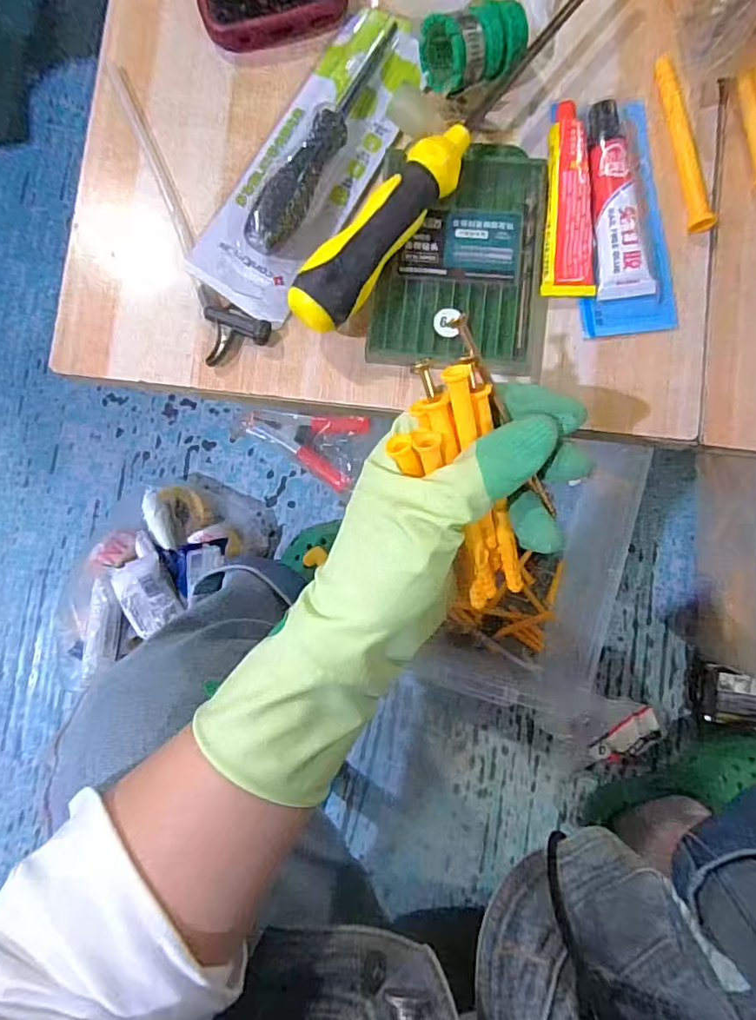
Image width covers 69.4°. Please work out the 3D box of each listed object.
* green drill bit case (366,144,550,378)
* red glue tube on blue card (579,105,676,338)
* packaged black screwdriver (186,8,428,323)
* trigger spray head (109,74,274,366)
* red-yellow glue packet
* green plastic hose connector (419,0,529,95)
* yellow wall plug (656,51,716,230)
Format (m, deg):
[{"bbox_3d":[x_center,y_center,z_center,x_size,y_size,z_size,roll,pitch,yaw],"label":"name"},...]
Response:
[{"bbox_3d":[0.046,-0.133,0.284,0.088,0.012,0.119,6,85,3],"label":"green drill bit case"},{"bbox_3d":[0.126,-0.153,0.283,0.047,0.016,0.121,-5,84,2],"label":"red glue tube on blue card"},{"bbox_3d":[-0.033,-0.187,0.284,0.063,0.026,0.175,28,86,5],"label":"packaged black screwdriver"},{"bbox_3d":[-0.105,-0.165,0.293,0.035,0.009,0.177,-23,84,0],"label":"trigger spray head"},{"bbox_3d":[0.099,-0.159,0.280,0.026,0.012,0.097,1,85,3],"label":"red-yellow glue packet"},{"bbox_3d":[0.051,-0.233,0.270,0.054,0.024,0.027,-23,84,0],"label":"green plastic hose connector"},{"bbox_3d":[0.161,-0.194,0.286,0.012,0.008,0.098,-8,84,2],"label":"yellow wall plug"}]

